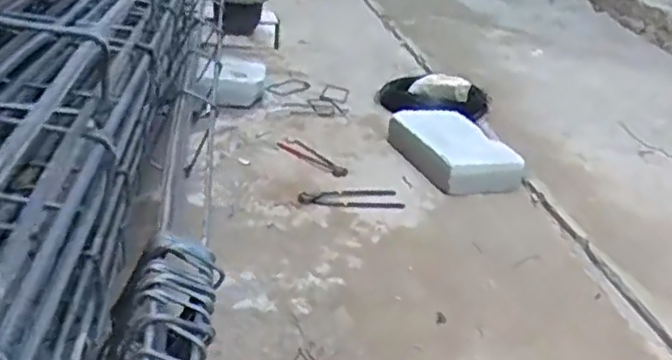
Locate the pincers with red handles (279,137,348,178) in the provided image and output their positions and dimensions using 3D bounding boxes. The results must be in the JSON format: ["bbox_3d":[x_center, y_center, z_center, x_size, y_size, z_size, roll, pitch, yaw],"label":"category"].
[{"bbox_3d":[-0.050,-0.054,1.556,0.057,0.017,0.213,-17,35,-43],"label":"pincers with red handles"}]

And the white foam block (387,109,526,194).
[{"bbox_3d":[0.275,-0.073,1.582,0.207,0.076,0.317,-2,27,-21],"label":"white foam block"}]

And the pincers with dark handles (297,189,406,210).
[{"bbox_3d":[0.029,0.035,1.386,0.209,0.014,0.090,1,26,-14],"label":"pincers with dark handles"}]

